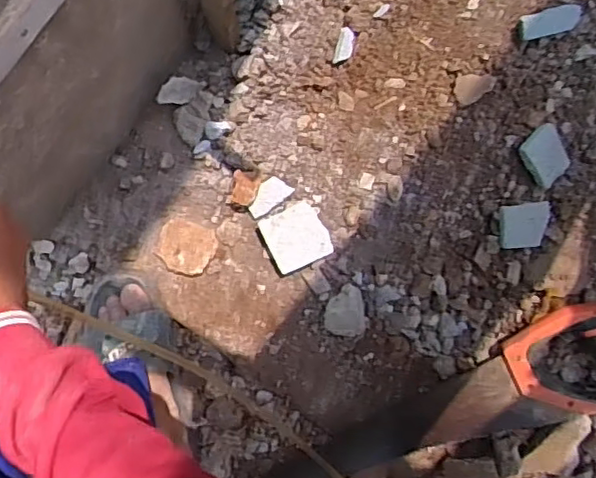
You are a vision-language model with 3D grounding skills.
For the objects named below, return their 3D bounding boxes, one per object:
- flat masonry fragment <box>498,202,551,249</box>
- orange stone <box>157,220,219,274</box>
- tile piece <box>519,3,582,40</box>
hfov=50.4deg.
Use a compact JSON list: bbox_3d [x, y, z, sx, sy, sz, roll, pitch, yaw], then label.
[{"bbox_3d":[0.257,-0.015,0.713,0.059,0.013,0.049,-6,89,-2],"label":"flat masonry fragment"},{"bbox_3d":[-0.134,0.010,0.763,0.066,0.024,0.060,15,88,-2],"label":"orange stone"},{"bbox_3d":[0.270,-0.232,0.675,0.070,0.011,0.027,-16,89,-2],"label":"tile piece"}]

